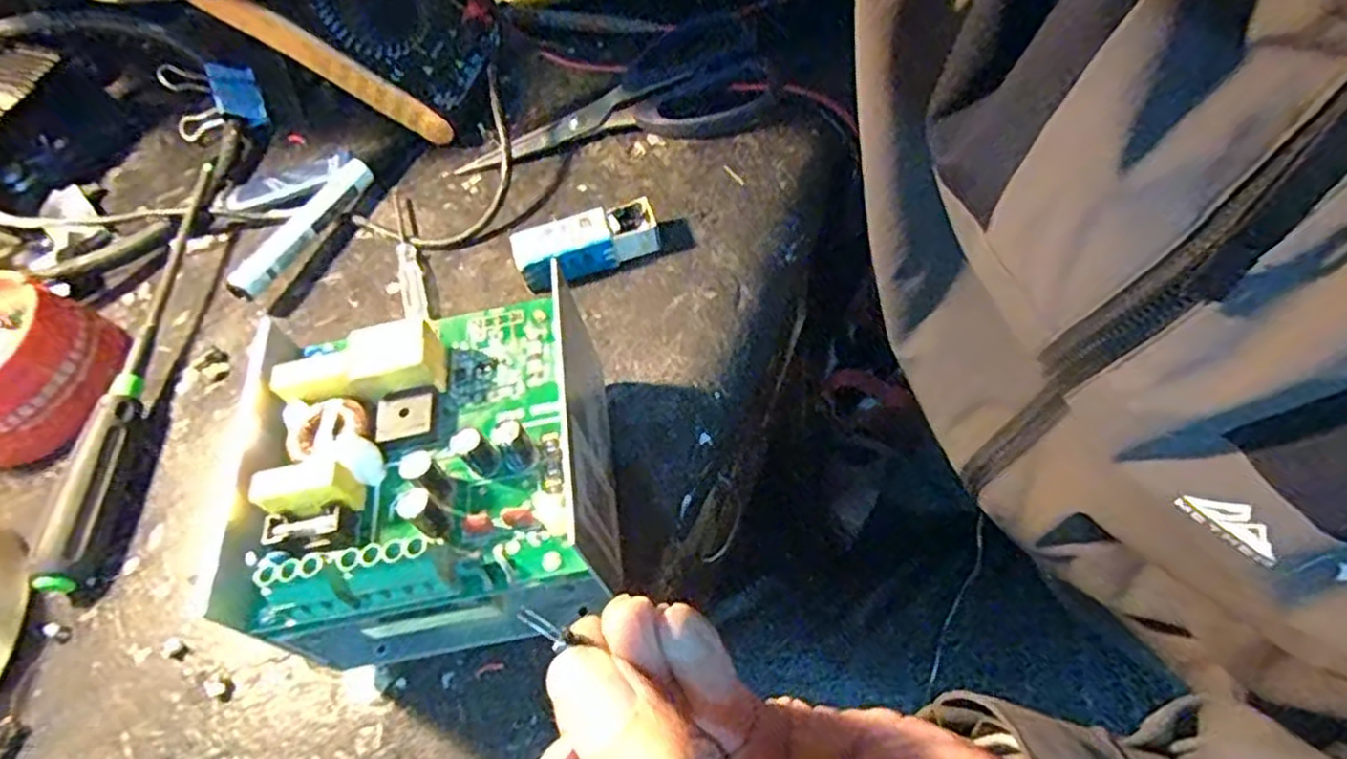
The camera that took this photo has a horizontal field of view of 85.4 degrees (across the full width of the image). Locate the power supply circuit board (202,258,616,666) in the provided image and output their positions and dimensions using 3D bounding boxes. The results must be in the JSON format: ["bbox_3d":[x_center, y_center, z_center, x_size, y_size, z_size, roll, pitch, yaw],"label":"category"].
[{"bbox_3d":[-0.083,0.023,0.232,0.115,0.030,0.121,-12,58,2],"label":"power supply circuit board"}]

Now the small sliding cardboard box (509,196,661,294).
[{"bbox_3d":[-0.042,-0.066,0.353,0.068,0.019,0.025,-18,58,-2],"label":"small sliding cardboard box"}]

